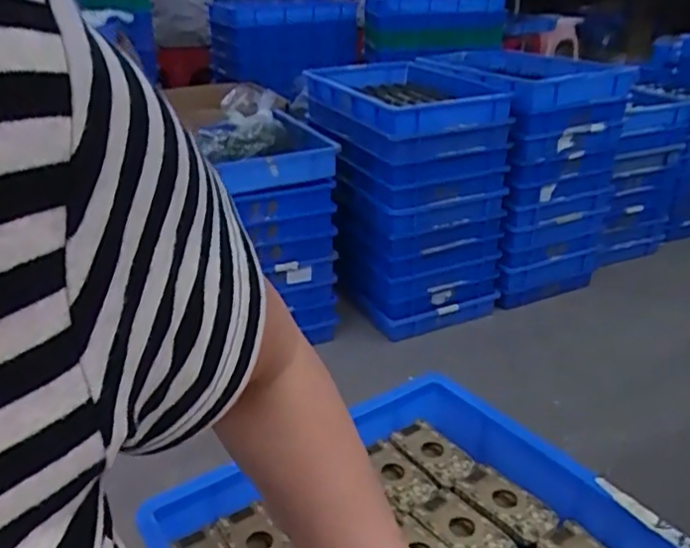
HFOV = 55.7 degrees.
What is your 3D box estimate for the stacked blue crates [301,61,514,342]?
[{"bbox_3d":[0.151,-0.215,1.801,0.367,0.617,0.594,-11,29,-19],"label":"stacked blue crates"}]

